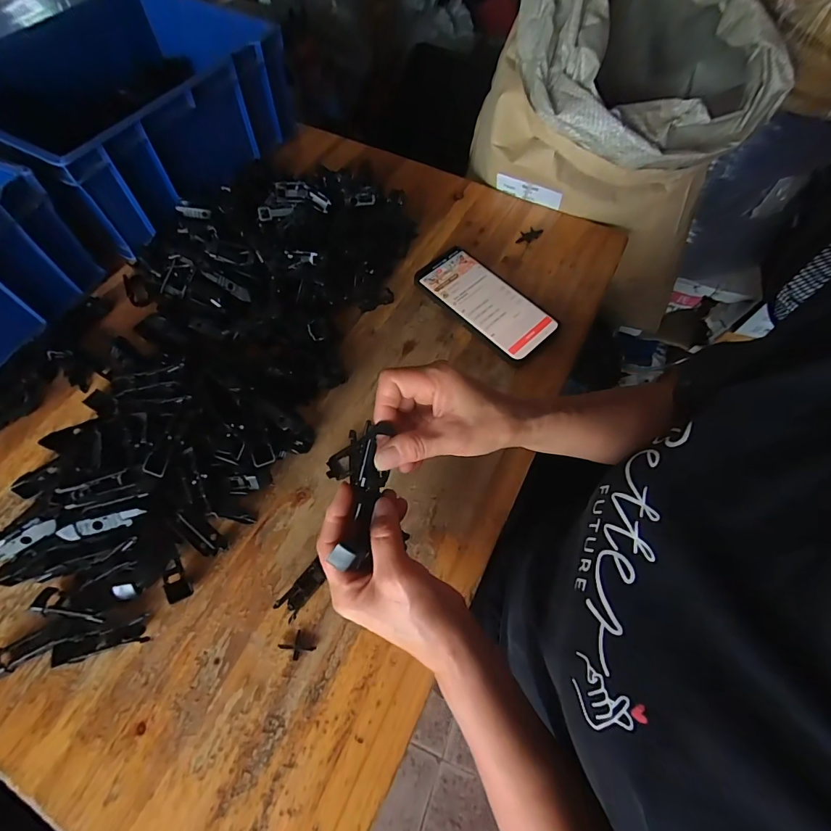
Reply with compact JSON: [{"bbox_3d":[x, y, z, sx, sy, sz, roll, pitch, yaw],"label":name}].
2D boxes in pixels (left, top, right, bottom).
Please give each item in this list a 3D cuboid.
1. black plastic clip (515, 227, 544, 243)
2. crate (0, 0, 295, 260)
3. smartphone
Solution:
[{"bbox_3d":[0.147,-0.234,0.539,0.043,0.006,0.020,-32,67,-16],"label":"black plastic clip"},{"bbox_3d":[-0.355,-0.389,0.534,0.239,0.120,0.330,27,65,13],"label":"crate"},{"bbox_3d":[0.078,-0.130,0.471,0.076,0.007,0.162,-41,73,-17],"label":"smartphone"}]

